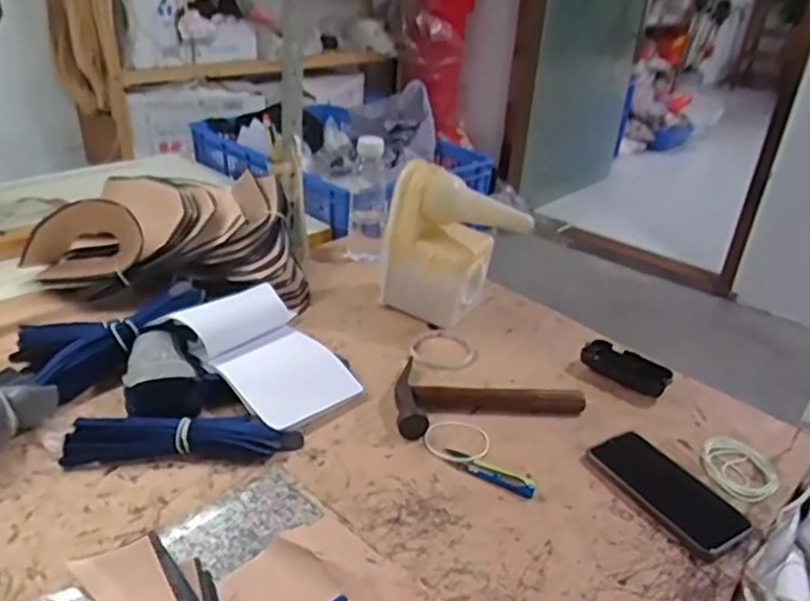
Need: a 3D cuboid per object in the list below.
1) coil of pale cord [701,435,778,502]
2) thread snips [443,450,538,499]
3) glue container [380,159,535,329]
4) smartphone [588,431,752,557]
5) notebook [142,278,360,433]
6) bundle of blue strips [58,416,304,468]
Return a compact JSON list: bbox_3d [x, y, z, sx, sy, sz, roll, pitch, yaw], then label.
[{"bbox_3d":[0.364,0.178,0.699,0.075,0.005,0.098,22,33,27],"label":"coil of pale cord"},{"bbox_3d":[0.087,0.176,0.662,0.099,0.005,0.026,20,32,24],"label":"thread snips"},{"bbox_3d":[0.064,-0.069,0.890,0.188,0.200,0.090,6,29,1],"label":"glue container"},{"bbox_3d":[0.270,0.190,0.660,0.082,0.012,0.154,-13,34,-30],"label":"smartphone"},{"bbox_3d":[-0.161,0.062,0.760,0.145,0.032,0.203,-21,56,-44],"label":"notebook"},{"bbox_3d":[-0.222,0.141,0.652,0.225,0.031,0.043,0,29,-9],"label":"bundle of blue strips"}]

